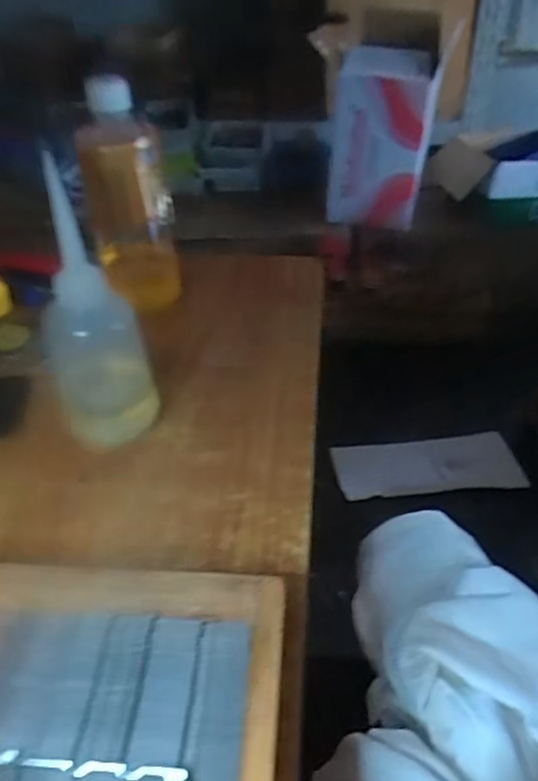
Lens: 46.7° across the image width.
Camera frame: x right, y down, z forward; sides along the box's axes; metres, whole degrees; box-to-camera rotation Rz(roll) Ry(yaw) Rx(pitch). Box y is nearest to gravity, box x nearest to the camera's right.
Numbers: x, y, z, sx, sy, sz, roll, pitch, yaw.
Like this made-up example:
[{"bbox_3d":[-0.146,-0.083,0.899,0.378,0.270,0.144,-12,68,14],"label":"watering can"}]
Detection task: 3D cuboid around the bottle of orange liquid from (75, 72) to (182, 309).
[{"bbox_3d":[-0.118,-0.155,0.521,0.066,0.185,0.071,-13,40,-13],"label":"bottle of orange liquid"}]

